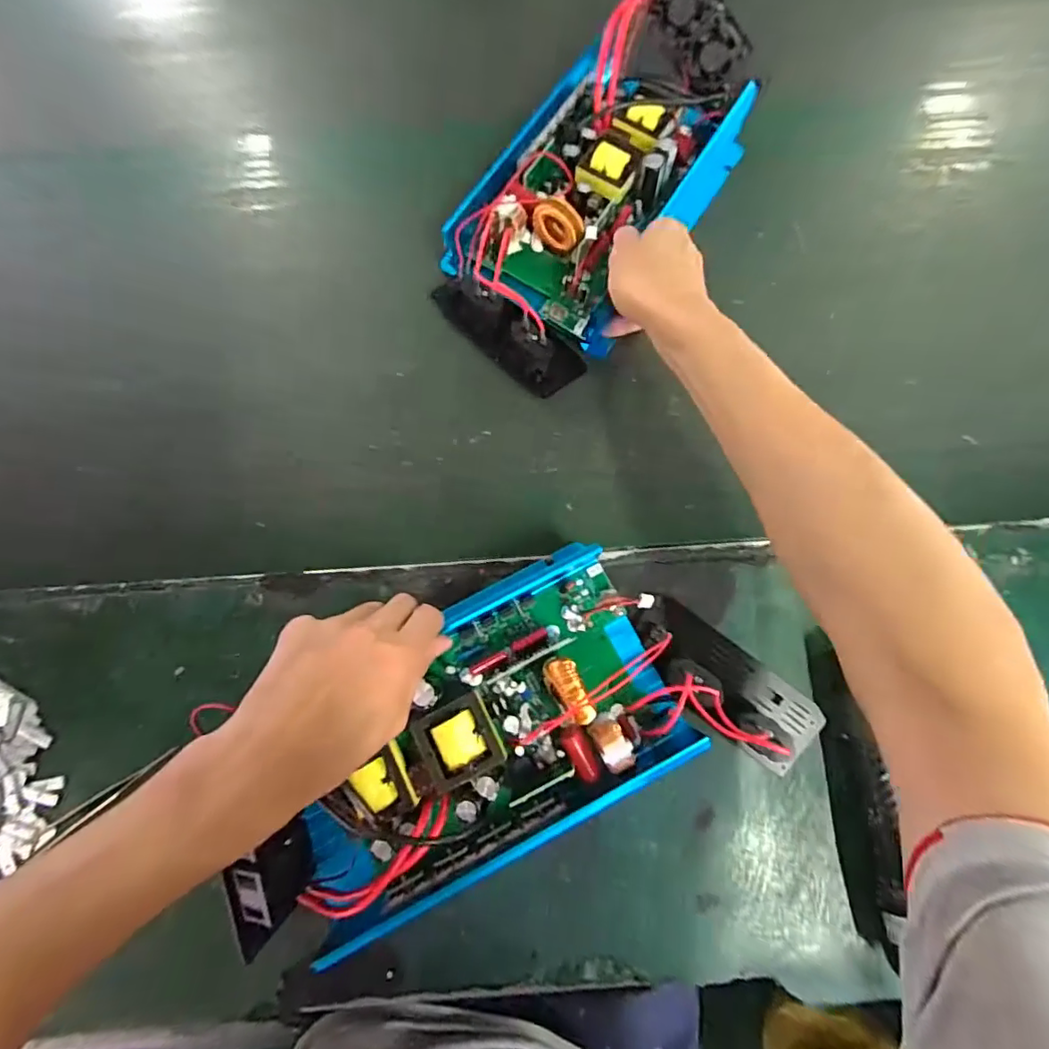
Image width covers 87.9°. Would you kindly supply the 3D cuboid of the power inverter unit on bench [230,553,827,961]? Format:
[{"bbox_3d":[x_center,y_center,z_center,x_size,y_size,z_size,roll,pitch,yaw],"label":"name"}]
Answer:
[{"bbox_3d":[-0.001,0.125,0.354,0.356,0.075,0.174,-21,78,-5],"label":"power inverter unit on bench"}]

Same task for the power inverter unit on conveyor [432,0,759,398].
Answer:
[{"bbox_3d":[0.062,-0.281,0.454,0.155,0.066,0.327,32,87,7],"label":"power inverter unit on conveyor"}]

